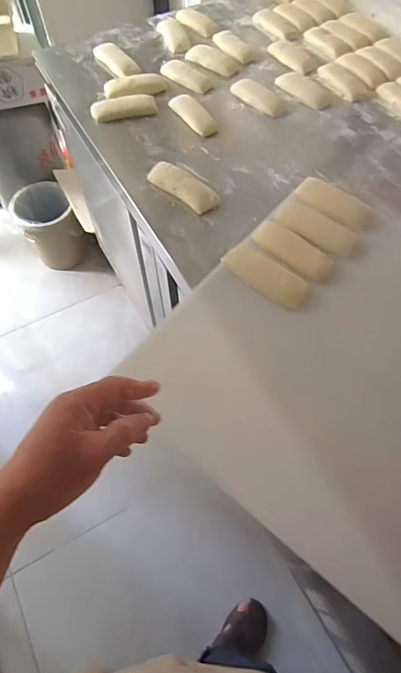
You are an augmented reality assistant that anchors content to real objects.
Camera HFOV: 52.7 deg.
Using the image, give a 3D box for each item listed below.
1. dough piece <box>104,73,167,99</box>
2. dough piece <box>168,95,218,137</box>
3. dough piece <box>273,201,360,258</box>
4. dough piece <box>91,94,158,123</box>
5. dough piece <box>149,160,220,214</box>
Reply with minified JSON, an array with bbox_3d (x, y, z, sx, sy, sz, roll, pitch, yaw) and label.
[{"bbox_3d":[-0.131,-0.506,0.820,0.123,0.029,0.047,-13,63,-7],"label":"dough piece"},{"bbox_3d":[-0.017,-0.429,0.771,0.041,0.035,0.114,-35,67,-17],"label":"dough piece"},{"bbox_3d":[0.176,-0.165,0.629,0.132,0.034,0.047,41,69,19],"label":"dough piece"},{"bbox_3d":[-0.148,-0.449,0.786,0.125,0.030,0.027,-11,62,-6],"label":"dough piece"},{"bbox_3d":[-0.029,-0.253,0.683,0.134,0.025,0.043,38,68,18],"label":"dough piece"}]

